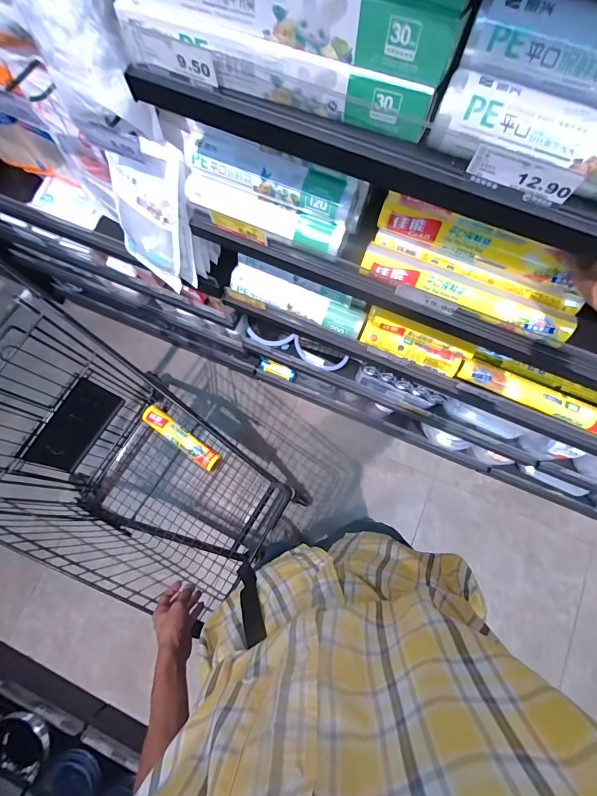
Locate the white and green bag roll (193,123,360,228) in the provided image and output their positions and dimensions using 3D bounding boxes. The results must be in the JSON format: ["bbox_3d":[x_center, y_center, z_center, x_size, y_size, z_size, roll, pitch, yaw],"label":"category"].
[{"bbox_3d":[-0.035,-0.316,0.525,0.252,0.057,0.057,21,78,6],"label":"white and green bag roll"}]

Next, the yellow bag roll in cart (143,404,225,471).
[{"bbox_3d":[-0.328,0.116,1.051,0.270,0.059,0.055,34,79,9],"label":"yellow bag roll in cart"}]

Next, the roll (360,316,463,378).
[{"bbox_3d":[0.233,-0.106,0.754,0.208,0.061,0.044,22,78,7],"label":"roll"}]

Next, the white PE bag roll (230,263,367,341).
[{"bbox_3d":[-0.004,-0.210,0.788,0.303,0.051,0.056,23,78,7],"label":"white PE bag roll"}]

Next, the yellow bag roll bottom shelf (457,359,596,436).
[{"bbox_3d":[0.501,0.000,0.746,0.352,0.040,0.053,24,78,7],"label":"yellow bag roll bottom shelf"}]

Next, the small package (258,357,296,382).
[{"bbox_3d":[-0.079,-0.106,1.367,0.142,0.047,0.040,24,78,7],"label":"small package"}]

